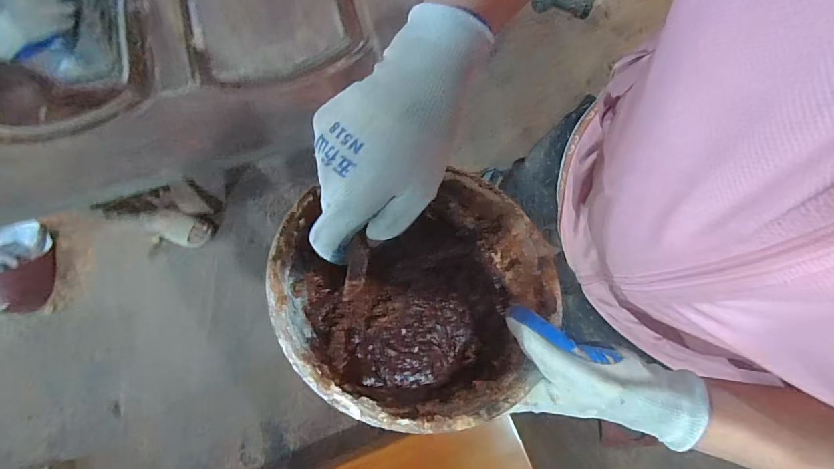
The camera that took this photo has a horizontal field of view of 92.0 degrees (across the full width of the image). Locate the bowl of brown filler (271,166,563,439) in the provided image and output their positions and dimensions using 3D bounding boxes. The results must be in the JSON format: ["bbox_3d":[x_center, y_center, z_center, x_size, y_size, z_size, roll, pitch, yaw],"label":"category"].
[{"bbox_3d":[0.007,0.043,0.310,0.197,0.115,0.171,-17,78,-5],"label":"bowl of brown filler"}]

